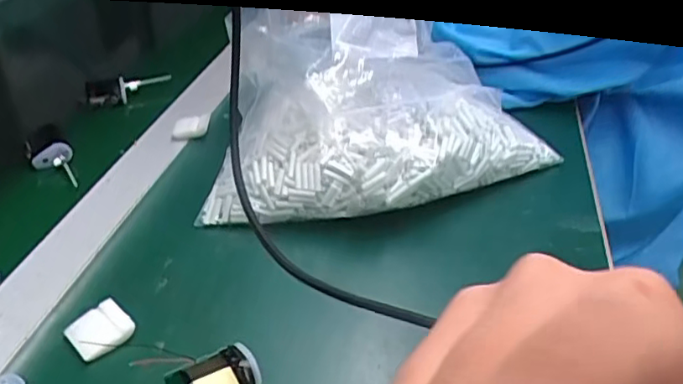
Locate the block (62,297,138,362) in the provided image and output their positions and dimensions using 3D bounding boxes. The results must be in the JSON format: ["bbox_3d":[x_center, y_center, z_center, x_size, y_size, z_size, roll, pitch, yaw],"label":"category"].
[{"bbox_3d":[-0.162,0.092,0.403,0.035,0.009,0.037,31,44,32],"label":"block"}]

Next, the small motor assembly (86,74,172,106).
[{"bbox_3d":[-0.246,-0.124,0.690,0.091,0.025,0.030,-22,42,-30],"label":"small motor assembly"}]

